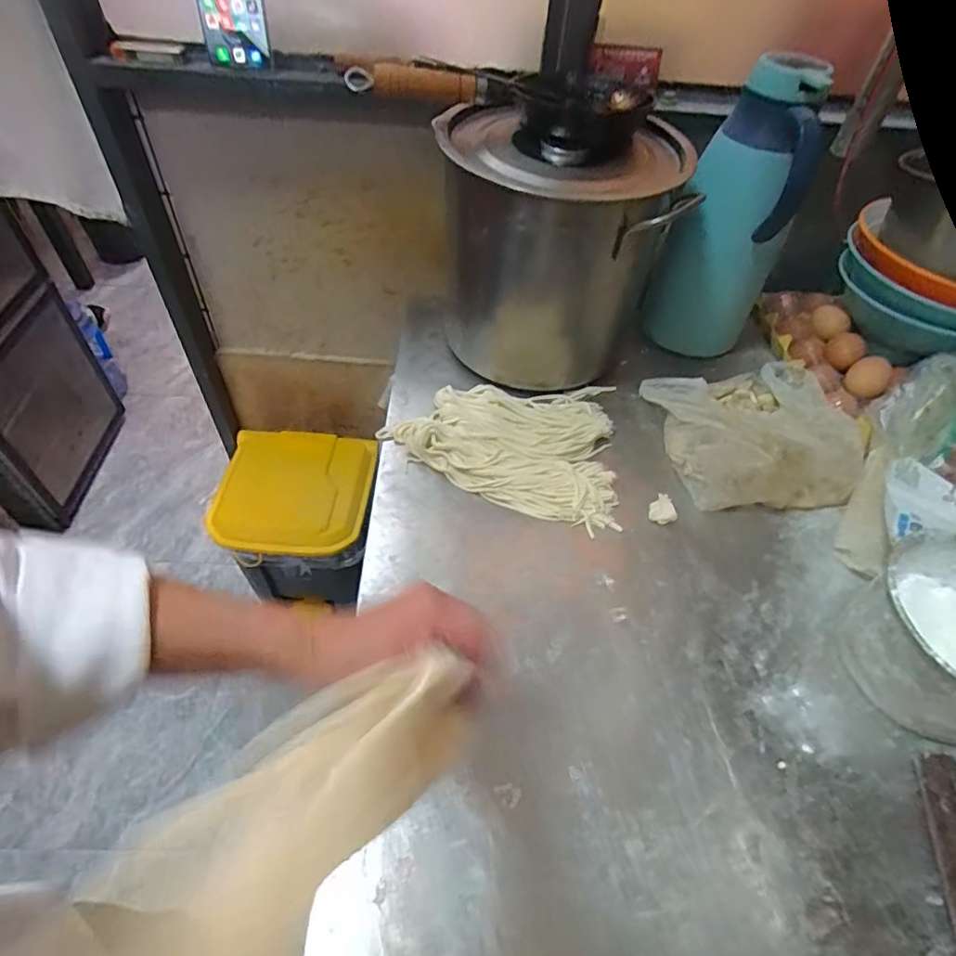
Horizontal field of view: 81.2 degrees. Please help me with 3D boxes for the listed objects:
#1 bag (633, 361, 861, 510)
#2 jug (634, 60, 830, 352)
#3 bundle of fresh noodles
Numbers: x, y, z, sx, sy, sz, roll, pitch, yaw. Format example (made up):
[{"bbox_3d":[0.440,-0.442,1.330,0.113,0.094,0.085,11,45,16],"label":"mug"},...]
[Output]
[{"bbox_3d":[0.312,-0.066,0.639,0.191,0.083,0.206,-2,49,-7],"label":"bag"},{"bbox_3d":[0.284,-0.274,0.641,0.116,0.321,0.105,25,53,16],"label":"jug"},{"bbox_3d":[0.049,-0.055,0.648,0.255,0.031,0.204,20,50,12],"label":"bundle of fresh noodles"}]

